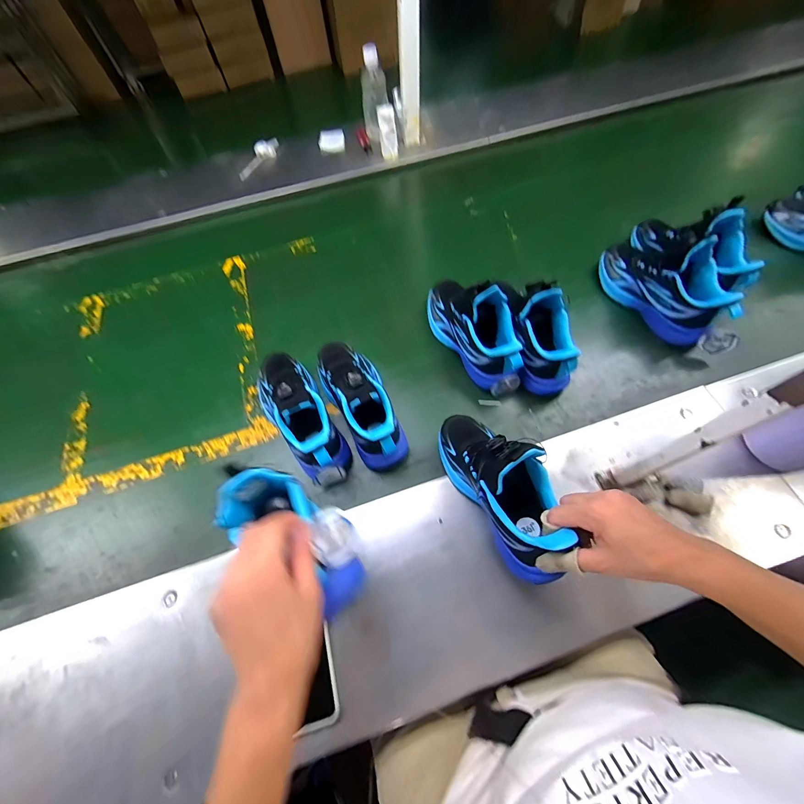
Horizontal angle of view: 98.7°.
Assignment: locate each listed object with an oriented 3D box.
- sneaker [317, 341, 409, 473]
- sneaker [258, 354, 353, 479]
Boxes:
[{"bbox_3d":[-0.057,-0.009,0.528,0.087,0.123,0.219,-25,64,-12],"label":"sneaker"},{"bbox_3d":[-0.157,0.004,0.527,0.072,0.117,0.232,-28,65,-13],"label":"sneaker"}]

